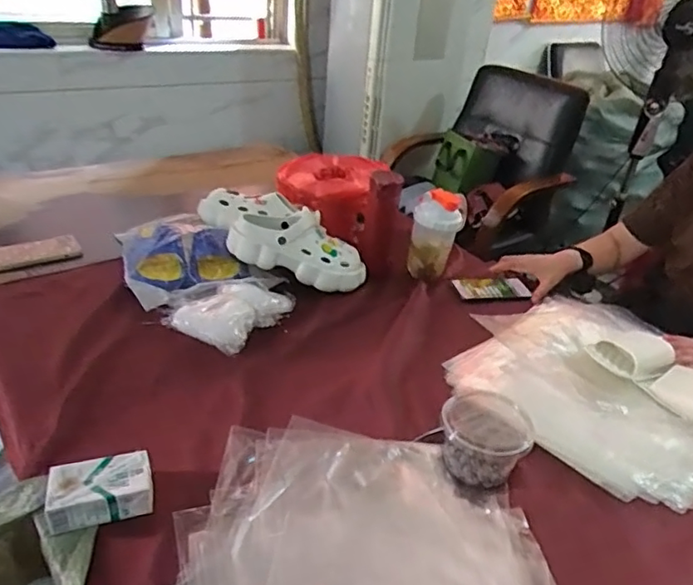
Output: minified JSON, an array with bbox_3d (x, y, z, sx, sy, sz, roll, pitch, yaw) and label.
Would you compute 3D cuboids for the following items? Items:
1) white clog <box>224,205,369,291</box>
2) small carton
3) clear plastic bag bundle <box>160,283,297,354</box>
[{"bbox_3d":[-0.087,-0.095,1.106,0.274,0.108,0.108,19,29,-11],"label":"white clog"},{"bbox_3d":[-0.285,0.230,0.659,0.111,0.039,0.066,-5,33,-17],"label":"small carton"},{"bbox_3d":[-0.194,0.031,0.972,0.127,0.050,0.191,25,36,29],"label":"clear plastic bag bundle"}]

